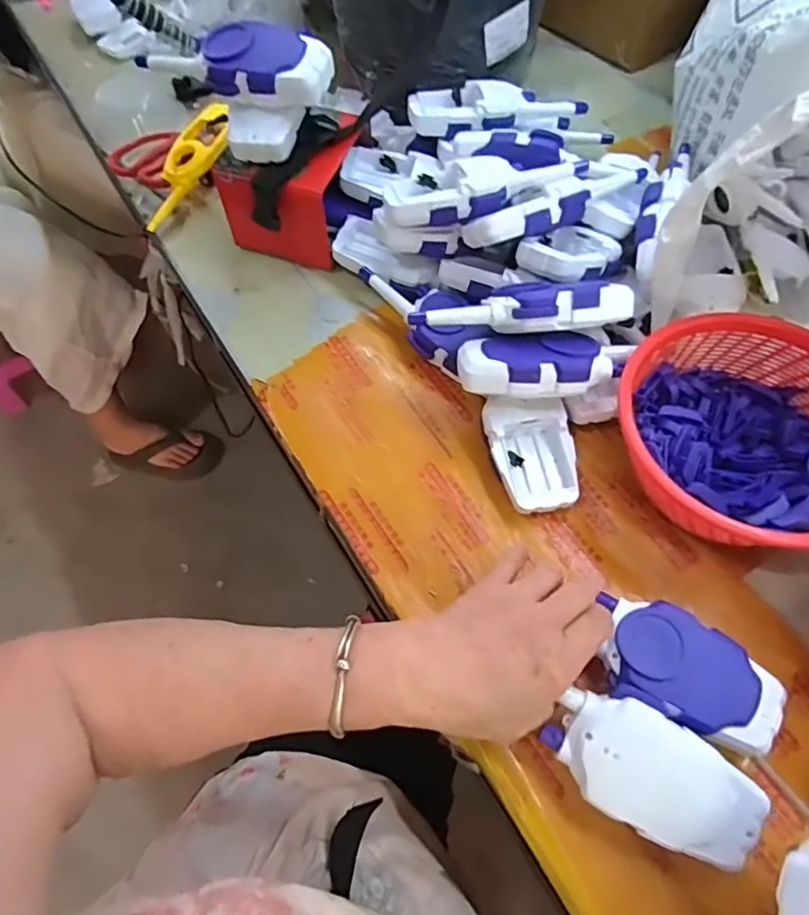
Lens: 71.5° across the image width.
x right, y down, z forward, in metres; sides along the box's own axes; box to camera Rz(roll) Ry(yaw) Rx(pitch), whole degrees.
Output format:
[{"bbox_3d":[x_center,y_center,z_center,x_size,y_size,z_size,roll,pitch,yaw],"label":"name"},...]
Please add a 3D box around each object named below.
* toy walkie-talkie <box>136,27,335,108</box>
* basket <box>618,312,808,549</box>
[{"bbox_3d":[-0.134,-0.322,0.463,0.147,0.034,0.052,13,65,8],"label":"toy walkie-talkie"},{"bbox_3d":[0.249,-0.015,0.417,0.167,0.080,0.174,-1,64,1],"label":"basket"}]

